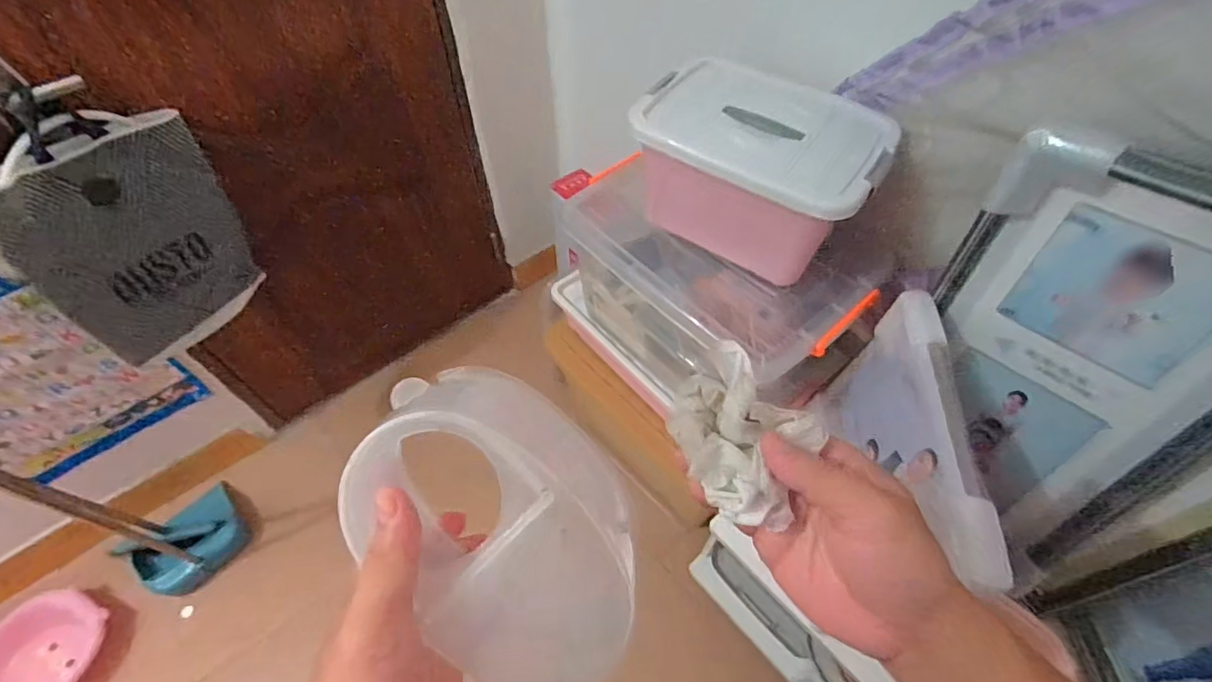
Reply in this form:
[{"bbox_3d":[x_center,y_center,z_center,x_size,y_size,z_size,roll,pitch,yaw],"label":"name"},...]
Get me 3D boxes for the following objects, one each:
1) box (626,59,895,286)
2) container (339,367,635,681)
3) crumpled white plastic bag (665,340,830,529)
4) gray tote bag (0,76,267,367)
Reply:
[{"bbox_3d":[0.228,-0.259,0.842,0.354,0.200,0.218,25,58,17],"label":"box"},{"bbox_3d":[-0.048,0.085,0.251,0.144,0.073,0.100,45,87,-4],"label":"container"},{"bbox_3d":[0.069,0.051,0.279,0.079,0.048,0.060,37,62,24],"label":"crumpled white plastic bag"},{"bbox_3d":[-0.886,-0.186,1.021,0.348,0.458,0.066,-39,63,-24],"label":"gray tote bag"}]

